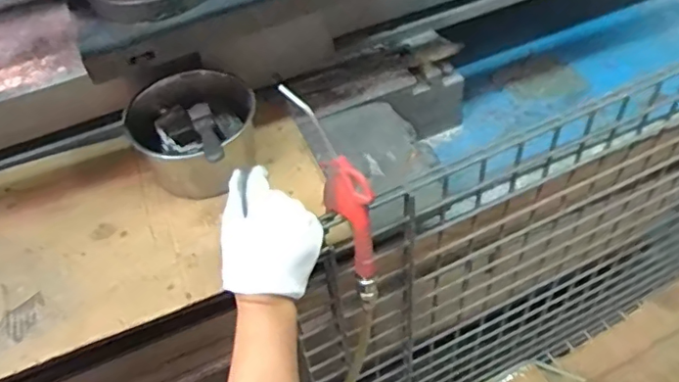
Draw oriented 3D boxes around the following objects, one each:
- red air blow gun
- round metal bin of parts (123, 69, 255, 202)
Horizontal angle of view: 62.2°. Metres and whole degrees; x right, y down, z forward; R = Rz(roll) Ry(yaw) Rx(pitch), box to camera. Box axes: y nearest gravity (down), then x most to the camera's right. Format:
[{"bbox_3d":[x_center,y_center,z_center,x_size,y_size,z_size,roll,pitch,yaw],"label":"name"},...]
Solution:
[{"bbox_3d":[0.009,0.014,0.554,0.036,0.249,0.044,-26,26,-15],"label":"red air blow gun"},{"bbox_3d":[-0.179,-0.074,0.706,0.144,0.085,0.135,-2,51,3],"label":"round metal bin of parts"}]

